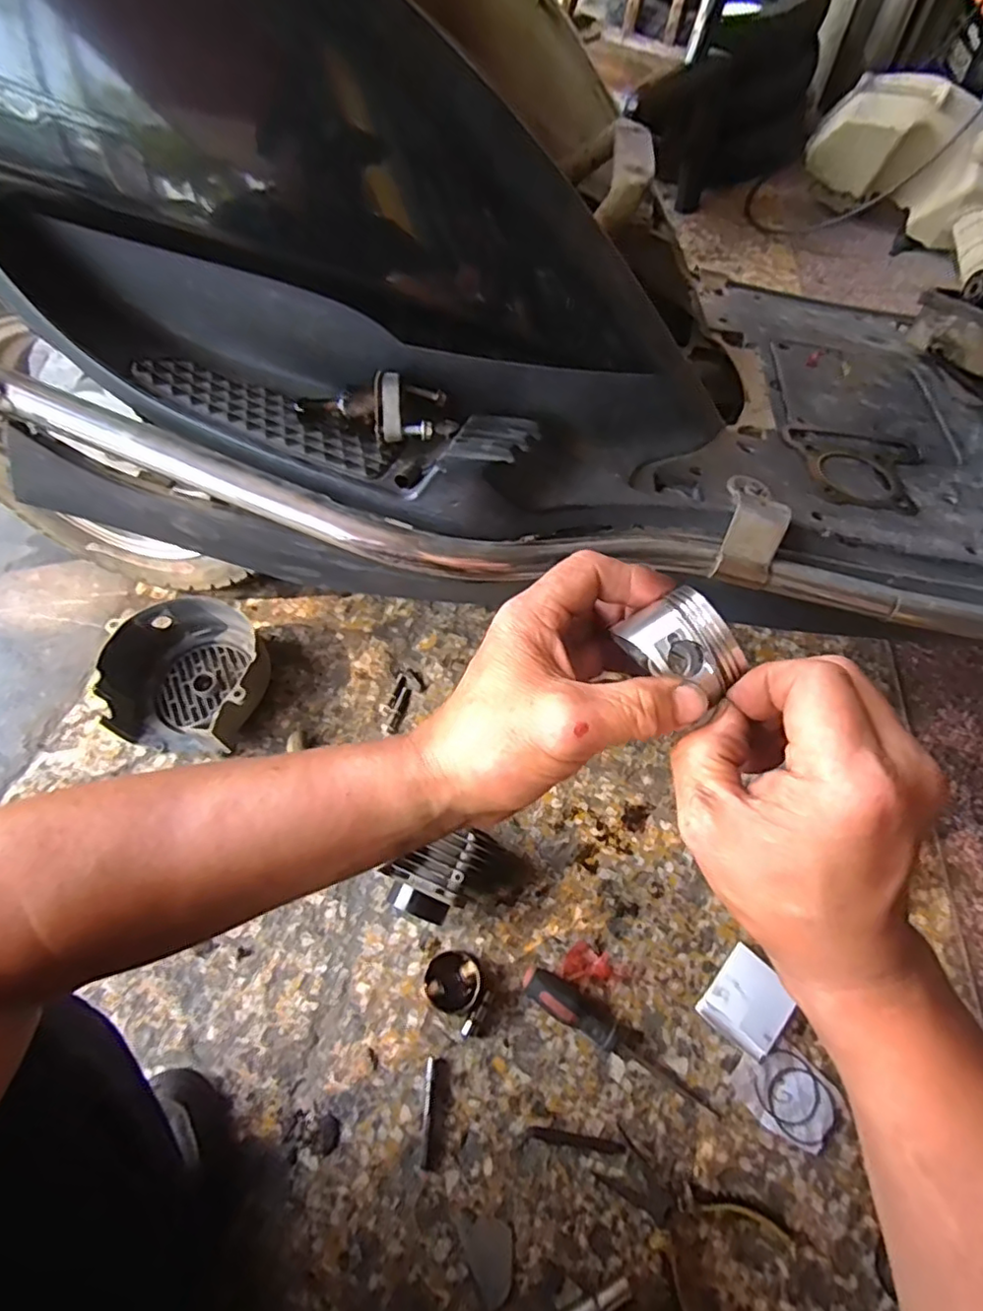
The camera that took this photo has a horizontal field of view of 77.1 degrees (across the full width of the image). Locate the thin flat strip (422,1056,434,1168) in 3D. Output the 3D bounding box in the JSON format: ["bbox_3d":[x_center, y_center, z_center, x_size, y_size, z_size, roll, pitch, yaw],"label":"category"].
[{"bbox_3d":[-0.057,0.404,0.548,0.007,0.004,0.079,1,63,2],"label":"thin flat strip"}]

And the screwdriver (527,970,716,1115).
[{"bbox_3d":[0.113,0.349,0.560,0.189,0.025,0.029,30,67,15],"label":"screwdriver"}]

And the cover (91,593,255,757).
[{"bbox_3d":[-0.351,0.018,0.715,0.161,0.076,0.159,5,63,4],"label":"cover"}]

